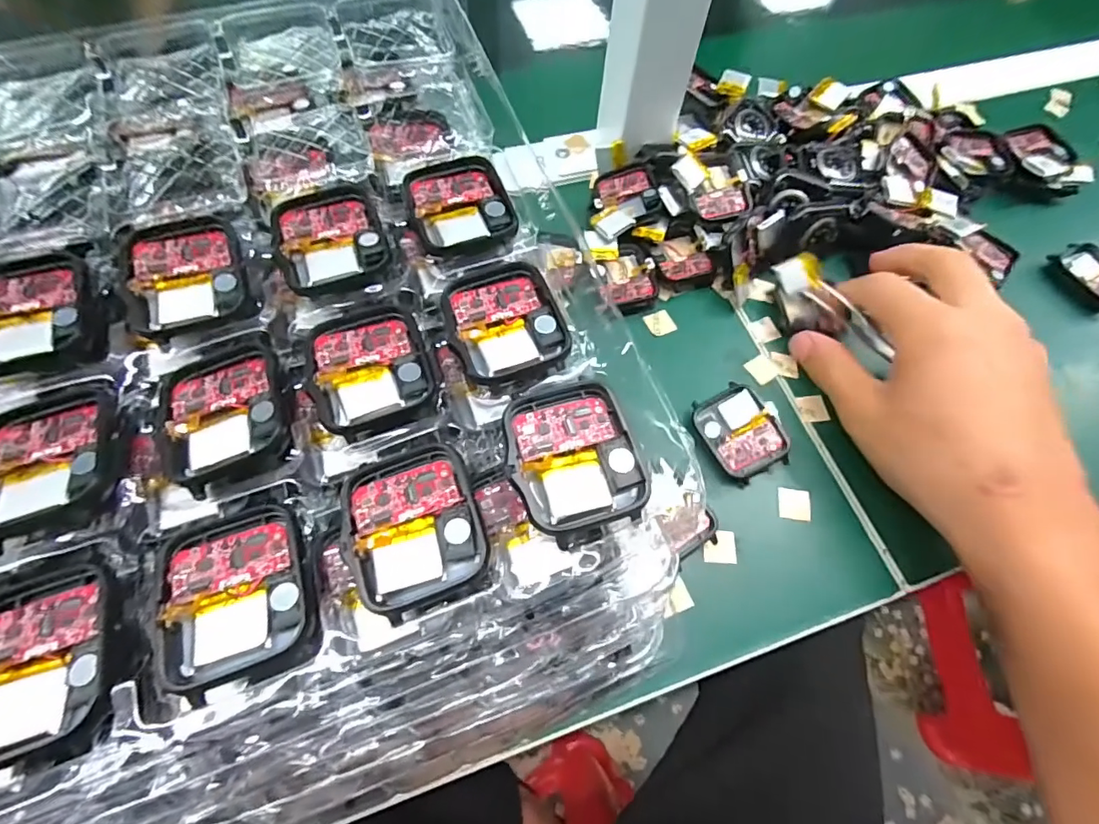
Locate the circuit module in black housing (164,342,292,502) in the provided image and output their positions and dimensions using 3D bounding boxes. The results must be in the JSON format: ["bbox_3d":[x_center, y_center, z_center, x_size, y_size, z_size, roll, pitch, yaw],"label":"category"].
[{"bbox_3d":[-0.102,0.001,0.157,0.036,0.006,0.043,-20,67,-12],"label":"circuit module in black housing"}]

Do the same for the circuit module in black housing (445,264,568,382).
[{"bbox_3d":[-0.016,-0.032,0.173,0.038,0.005,0.044,-16,67,-10],"label":"circuit module in black housing"}]

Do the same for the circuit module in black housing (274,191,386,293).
[{"bbox_3d":[-0.081,-0.065,0.186,0.037,0.005,0.043,-18,67,-11],"label":"circuit module in black housing"}]

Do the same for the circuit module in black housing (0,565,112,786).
[{"bbox_3d":[-0.131,0.064,0.126,0.039,0.008,0.045,-13,66,-9],"label":"circuit module in black housing"}]

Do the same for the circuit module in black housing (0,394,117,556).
[{"bbox_3d":[-0.151,0.015,0.148,0.039,0.006,0.044,-17,67,-10],"label":"circuit module in black housing"}]

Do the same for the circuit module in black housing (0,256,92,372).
[{"bbox_3d":[-0.176,-0.035,0.168,0.039,0.006,0.044,-16,67,-10],"label":"circuit module in black housing"}]

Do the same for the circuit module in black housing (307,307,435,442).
[{"bbox_3d":[-0.060,-0.015,0.166,0.036,0.004,0.043,-20,67,-12],"label":"circuit module in black housing"}]

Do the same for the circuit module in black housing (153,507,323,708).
[{"bbox_3d":[-0.085,0.049,0.136,0.037,0.005,0.046,-22,68,-13],"label":"circuit module in black housing"}]

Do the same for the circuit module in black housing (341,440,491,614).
[{"bbox_3d":[-0.039,0.032,0.144,0.036,0.006,0.043,-18,67,-11],"label":"circuit module in black housing"}]

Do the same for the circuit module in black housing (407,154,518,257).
[{"bbox_3d":[-0.035,-0.081,0.193,0.037,0.005,0.043,-18,67,-11],"label":"circuit module in black housing"}]

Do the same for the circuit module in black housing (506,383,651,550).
[{"bbox_3d":[0.008,0.014,0.150,0.037,0.007,0.046,-14,66,-9],"label":"circuit module in black housing"}]

